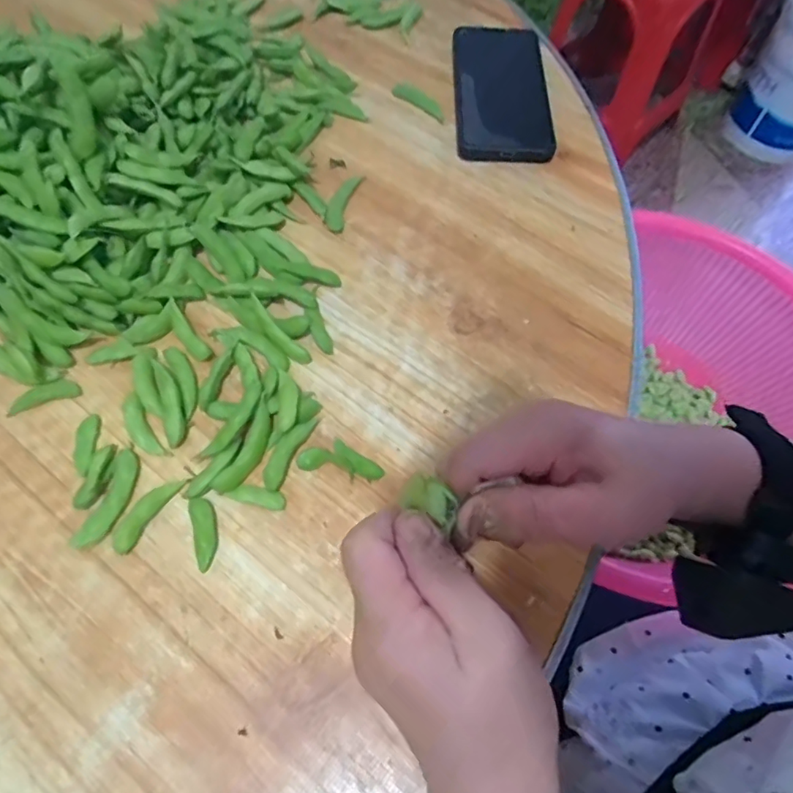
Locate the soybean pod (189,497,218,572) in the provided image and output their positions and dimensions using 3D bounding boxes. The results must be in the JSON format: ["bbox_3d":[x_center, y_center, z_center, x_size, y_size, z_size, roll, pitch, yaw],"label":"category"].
[{"bbox_3d":[-0.105,0.075,0.295,0.012,0.005,0.039,-14,65,-7],"label":"soybean pod"}]

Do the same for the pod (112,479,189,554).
[{"bbox_3d":[-0.140,0.063,0.300,0.015,0.006,0.049,31,68,14],"label":"pod"}]

